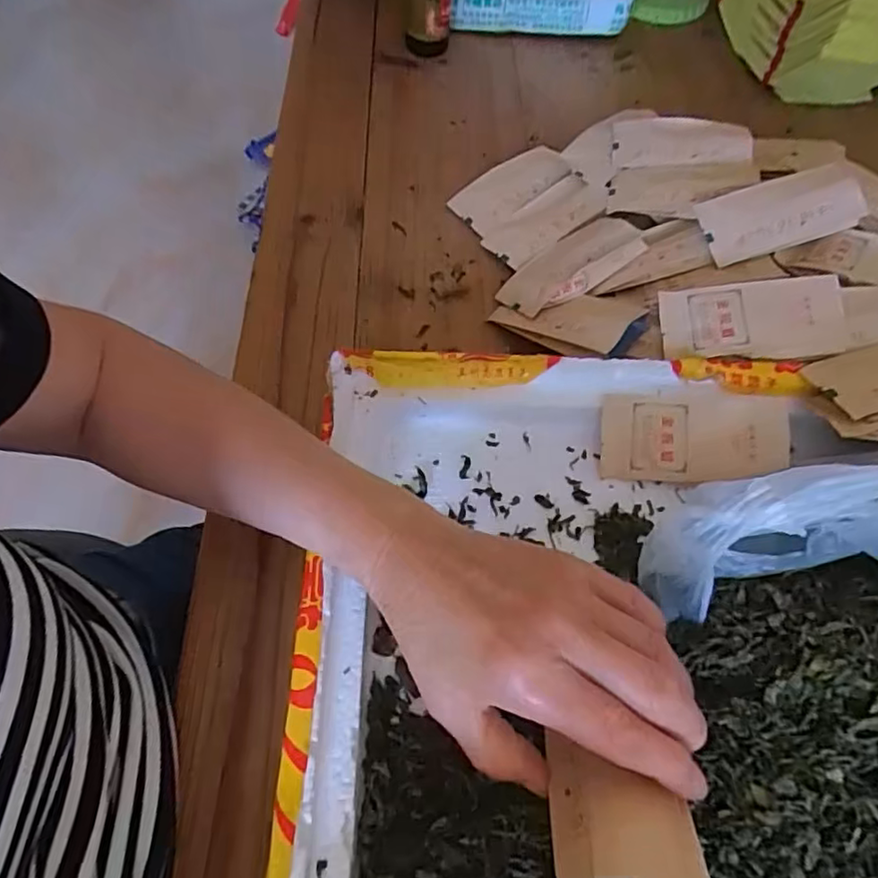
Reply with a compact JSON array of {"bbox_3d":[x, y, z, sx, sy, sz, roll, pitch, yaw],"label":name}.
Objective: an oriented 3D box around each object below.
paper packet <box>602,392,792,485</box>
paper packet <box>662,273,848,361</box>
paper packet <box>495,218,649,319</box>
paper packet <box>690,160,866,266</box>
[{"bbox_3d":[0.157,-0.001,0.374,0.111,0.012,0.052,-1,84,4],"label":"paper packet"},{"bbox_3d":[0.203,-0.077,0.396,0.108,0.012,0.053,-3,76,11],"label":"paper packet"},{"bbox_3d":[0.099,-0.131,0.458,0.107,0.013,0.056,-36,50,-4],"label":"paper packet"},{"bbox_3d":[0.248,-0.163,0.441,0.106,0.011,0.052,-15,82,6],"label":"paper packet"}]

